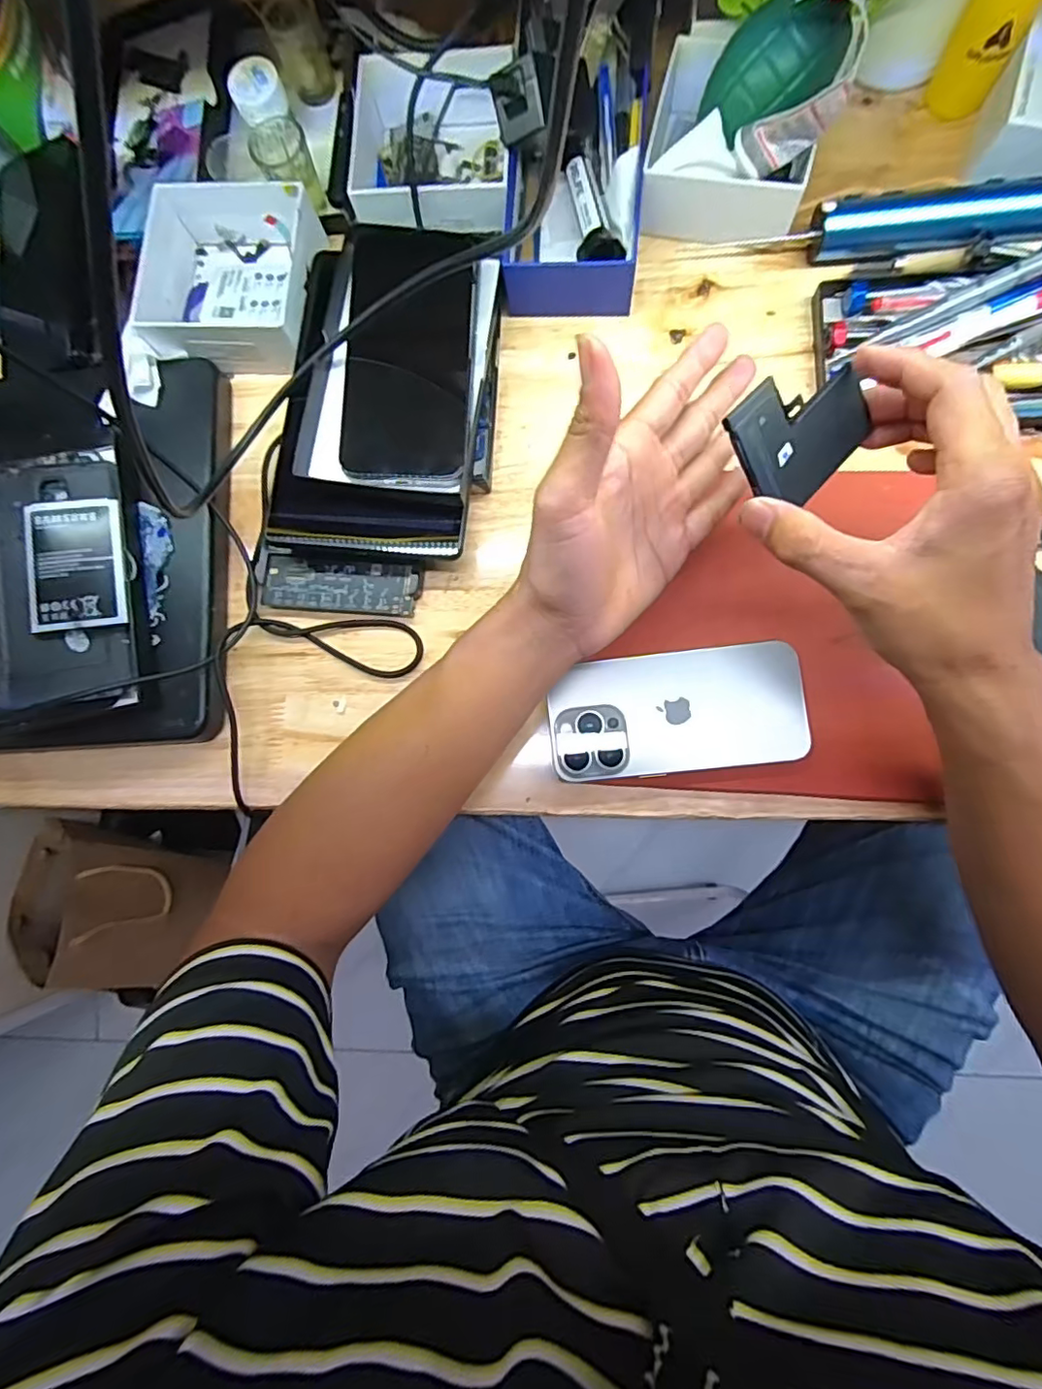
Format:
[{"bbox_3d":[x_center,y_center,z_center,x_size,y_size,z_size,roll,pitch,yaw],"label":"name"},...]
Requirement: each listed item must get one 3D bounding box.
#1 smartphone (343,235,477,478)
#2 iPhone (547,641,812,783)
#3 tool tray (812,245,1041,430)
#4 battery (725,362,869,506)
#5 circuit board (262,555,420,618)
[{"bbox_3d":[-0.069,-0.212,0.349,0.076,0.011,0.165,-1,84,5],"label":"smartphone"},{"bbox_3d":[0.089,0.010,0.332,0.142,0.009,0.068,-7,83,5],"label":"iPhone"},{"bbox_3d":[0.277,-0.215,0.346,0.185,0.034,0.120,-7,83,5],"label":"tool tray"},{"bbox_3d":[0.127,-0.119,0.260,0.073,0.004,0.055,-42,116,-12],"label":"battery"},{"bbox_3d":[-0.116,-0.069,0.372,0.100,0.005,0.032,6,84,6],"label":"circuit board"}]

